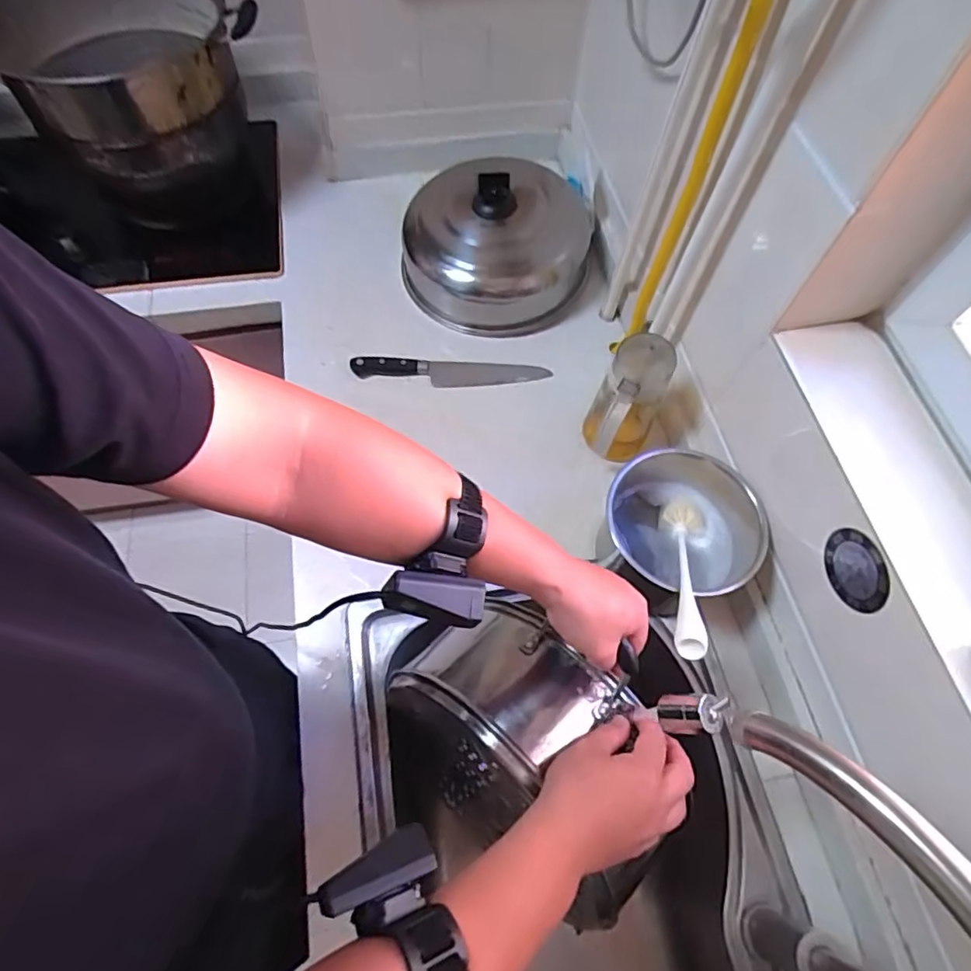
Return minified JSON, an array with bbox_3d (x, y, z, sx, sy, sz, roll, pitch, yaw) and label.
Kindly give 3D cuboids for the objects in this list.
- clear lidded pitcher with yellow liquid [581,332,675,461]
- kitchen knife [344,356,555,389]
[{"bbox_3d":[0.178,-0.102,0.734,0.078,0.174,0.081,1,64,-2],"label":"clear lidded pitcher with yellow liquid"},{"bbox_3d":[-0.051,-0.167,0.861,0.289,0.023,0.042,1,64,-2],"label":"kitchen knife"}]

